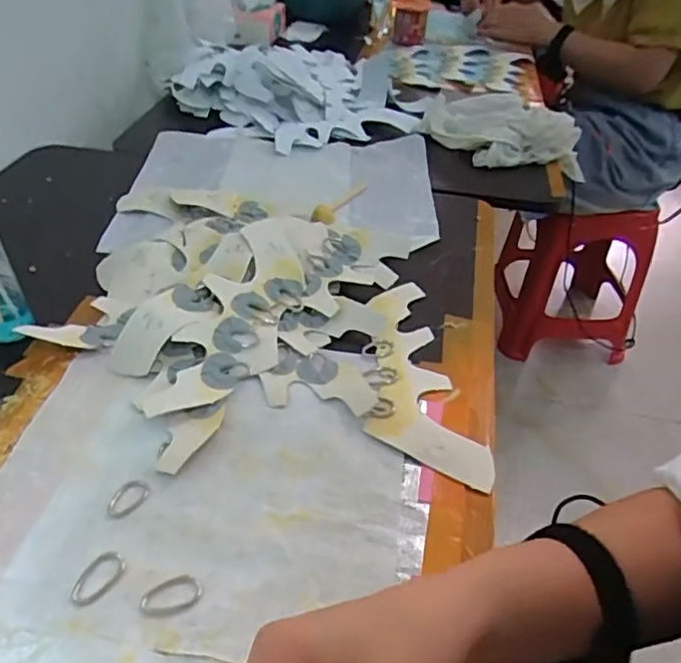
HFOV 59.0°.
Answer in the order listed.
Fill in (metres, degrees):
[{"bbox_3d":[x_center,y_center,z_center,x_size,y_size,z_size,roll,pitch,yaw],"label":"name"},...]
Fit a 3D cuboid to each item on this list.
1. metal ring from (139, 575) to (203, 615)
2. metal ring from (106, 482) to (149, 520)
[{"bbox_3d":[-0.098,0.152,0.348,0.035,0.004,0.019,-16,45,-20],"label":"metal ring"},{"bbox_3d":[-0.138,0.108,0.390,0.020,0.004,0.029,23,46,22],"label":"metal ring"}]

